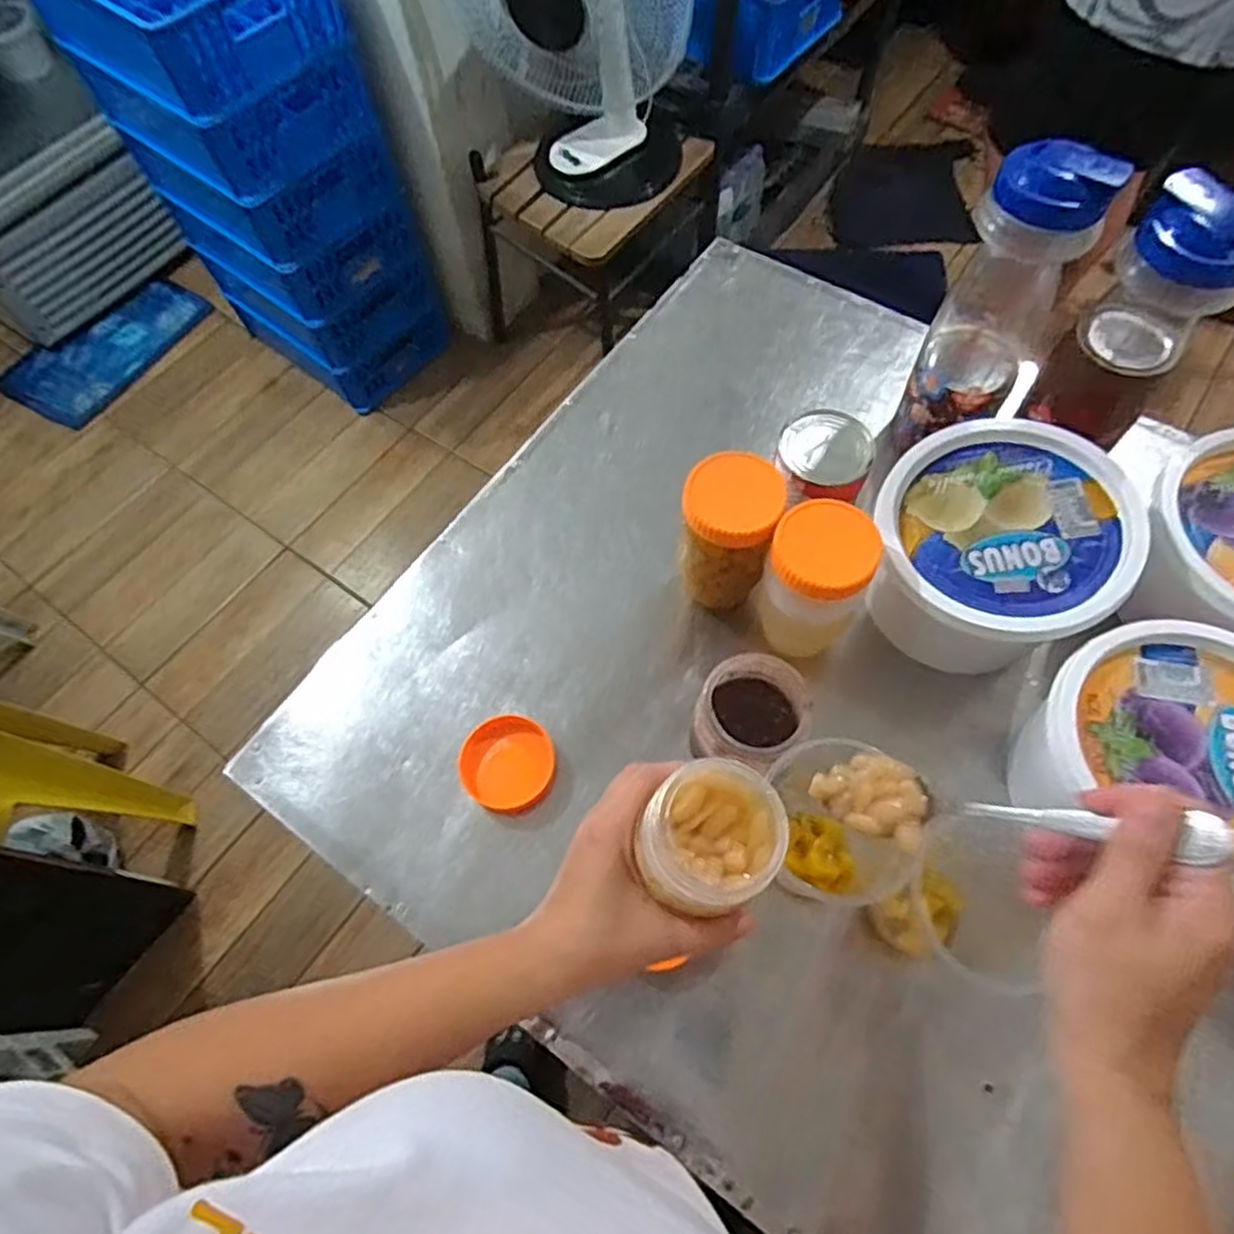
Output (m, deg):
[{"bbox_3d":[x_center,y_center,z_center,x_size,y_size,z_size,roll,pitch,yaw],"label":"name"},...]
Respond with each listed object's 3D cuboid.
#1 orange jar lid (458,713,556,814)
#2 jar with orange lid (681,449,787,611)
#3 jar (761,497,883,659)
[{"bbox_3d":[-0.083,0.111,0.565,0.072,0.012,0.069,-1,64,3],"label":"orange jar lid"},{"bbox_3d":[0.084,-0.055,0.571,0.066,0.147,0.062,-1,64,3],"label":"jar with orange lid"},{"bbox_3d":[0.142,-0.023,0.540,0.068,0.116,0.067,-1,64,3],"label":"jar"}]

